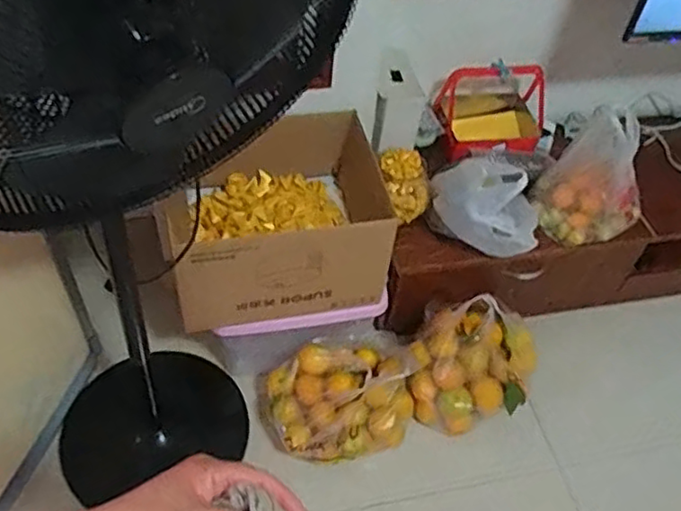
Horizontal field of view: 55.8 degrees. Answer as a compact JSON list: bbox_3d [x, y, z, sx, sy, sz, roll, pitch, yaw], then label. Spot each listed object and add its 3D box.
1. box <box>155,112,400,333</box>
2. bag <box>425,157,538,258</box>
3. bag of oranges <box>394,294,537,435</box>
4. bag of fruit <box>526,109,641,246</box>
[{"bbox_3d":[-0.116,-0.083,1.302,0.442,0.224,0.341,-8,51,-12],"label":"box"},{"bbox_3d":[0.300,-0.107,1.333,0.227,0.211,0.141,16,50,8],"label":"bag"},{"bbox_3d":[0.280,0.231,1.401,0.267,0.241,0.248,24,51,14],"label":"bag of oranges"},{"bbox_3d":[0.546,-0.167,1.390,0.215,0.269,0.165,36,56,23],"label":"bag of fruit"}]

